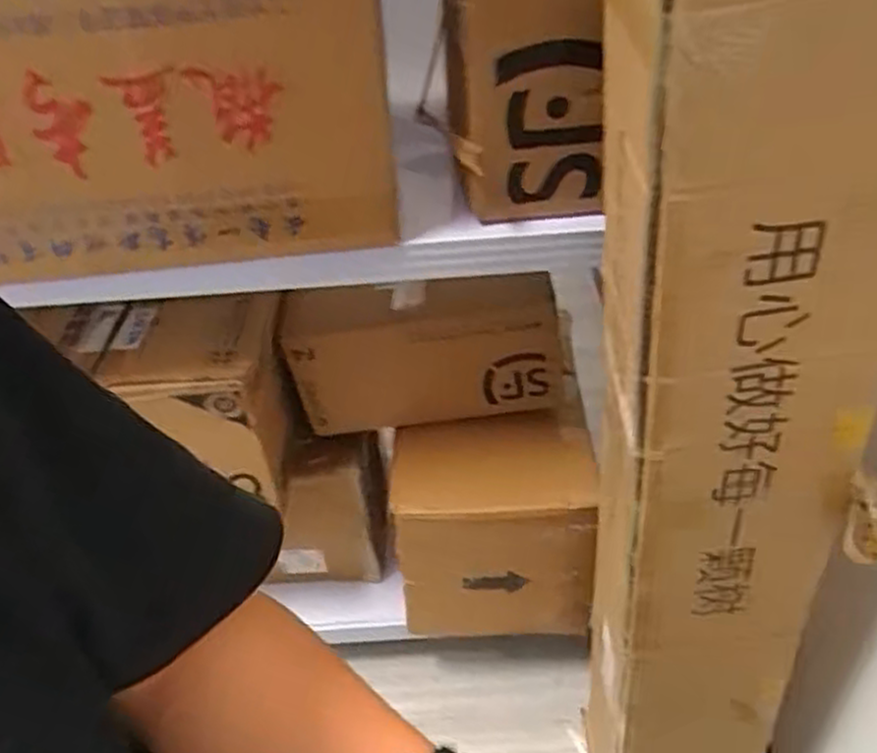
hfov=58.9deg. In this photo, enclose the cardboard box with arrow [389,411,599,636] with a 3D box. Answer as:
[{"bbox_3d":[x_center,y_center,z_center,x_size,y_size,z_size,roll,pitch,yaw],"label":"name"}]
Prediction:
[{"bbox_3d":[0.092,0.247,1.265,0.294,0.327,0.199,0,42,4],"label":"cardboard box with arrow"}]

